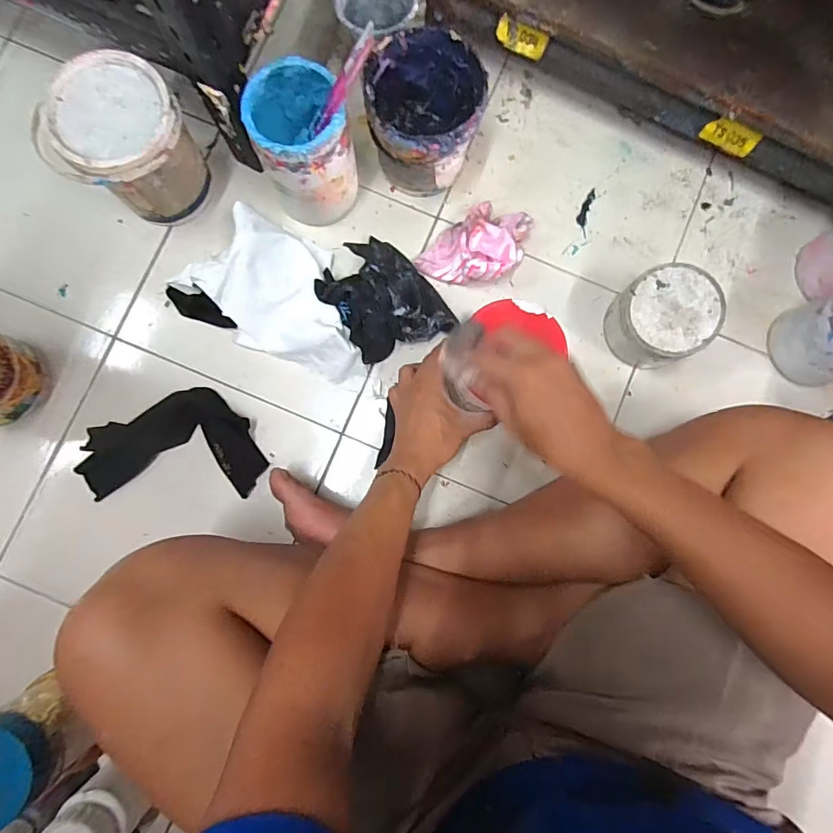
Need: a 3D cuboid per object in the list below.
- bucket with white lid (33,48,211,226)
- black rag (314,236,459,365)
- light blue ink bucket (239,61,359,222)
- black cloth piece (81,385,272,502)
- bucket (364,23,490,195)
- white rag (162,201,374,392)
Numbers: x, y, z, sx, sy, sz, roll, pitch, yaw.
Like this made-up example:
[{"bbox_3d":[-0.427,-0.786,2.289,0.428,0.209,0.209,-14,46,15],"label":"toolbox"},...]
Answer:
[{"bbox_3d":[-0.310,-0.291,0.513,0.128,0.127,0.131,0,84,-2],"label":"bucket with white lid"},{"bbox_3d":[-0.036,-0.137,0.547,0.120,0.049,0.133,-35,86,-5],"label":"black rag"},{"bbox_3d":[-0.122,-0.297,0.518,0.101,0.142,0.110,-26,86,-4],"label":"light blue ink bucket"},{"bbox_3d":[-0.283,0.030,0.535,0.203,0.023,0.118,0,84,-2],"label":"black cloth piece"},{"bbox_3d":[0.008,-0.336,0.533,0.121,0.121,0.126,0,84,-2],"label":"bucket"},{"bbox_3d":[-0.157,-0.148,0.536,0.243,0.063,0.150,20,84,0],"label":"white rag"}]

